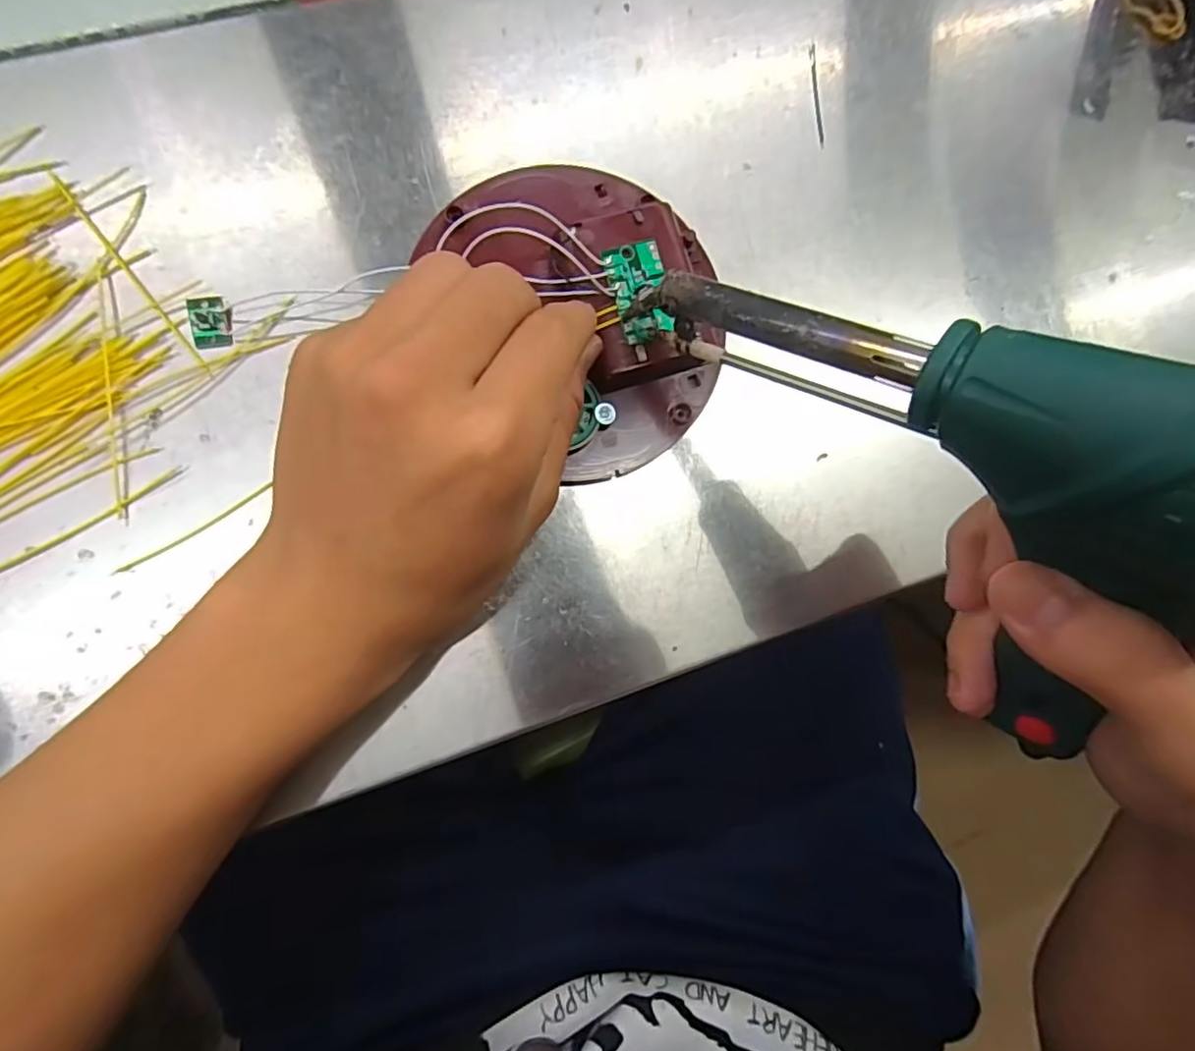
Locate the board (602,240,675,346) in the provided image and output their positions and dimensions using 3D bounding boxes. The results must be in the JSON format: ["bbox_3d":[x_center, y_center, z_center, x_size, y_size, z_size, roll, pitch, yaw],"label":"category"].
[{"bbox_3d":[0.016,-0.083,0.218,0.020,0.004,0.035,-15,86,-8],"label":"board"}]

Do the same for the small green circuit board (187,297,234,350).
[{"bbox_3d":[-0.139,-0.073,0.220,0.014,0.005,0.017,-5,85,-8],"label":"small green circuit board"}]

